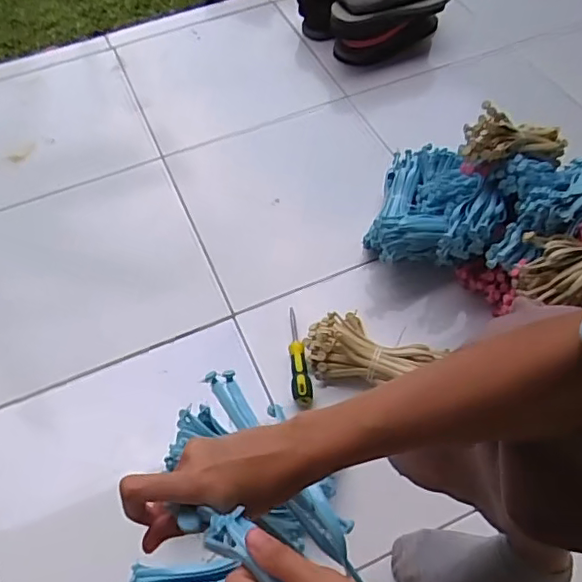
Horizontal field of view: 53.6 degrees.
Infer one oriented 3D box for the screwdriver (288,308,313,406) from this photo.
[{"bbox_3d":[0.007,0.094,0.841,0.027,0.028,0.159,-8,57,-3],"label":"screwdriver"}]

